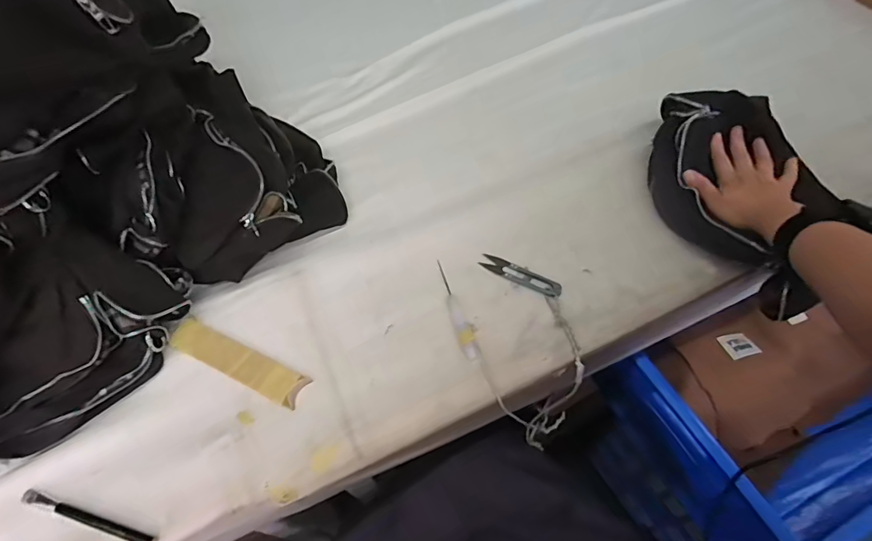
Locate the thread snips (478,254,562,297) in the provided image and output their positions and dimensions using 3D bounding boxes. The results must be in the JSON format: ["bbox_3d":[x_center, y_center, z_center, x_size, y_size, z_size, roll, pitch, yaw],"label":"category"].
[{"bbox_3d":[0.101,0.006,0.567,0.103,0.011,0.023,29,61,21],"label":"thread snips"}]

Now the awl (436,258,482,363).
[{"bbox_3d":[0.023,0.041,0.544,0.018,0.011,0.138,-14,55,-7],"label":"awl"}]

